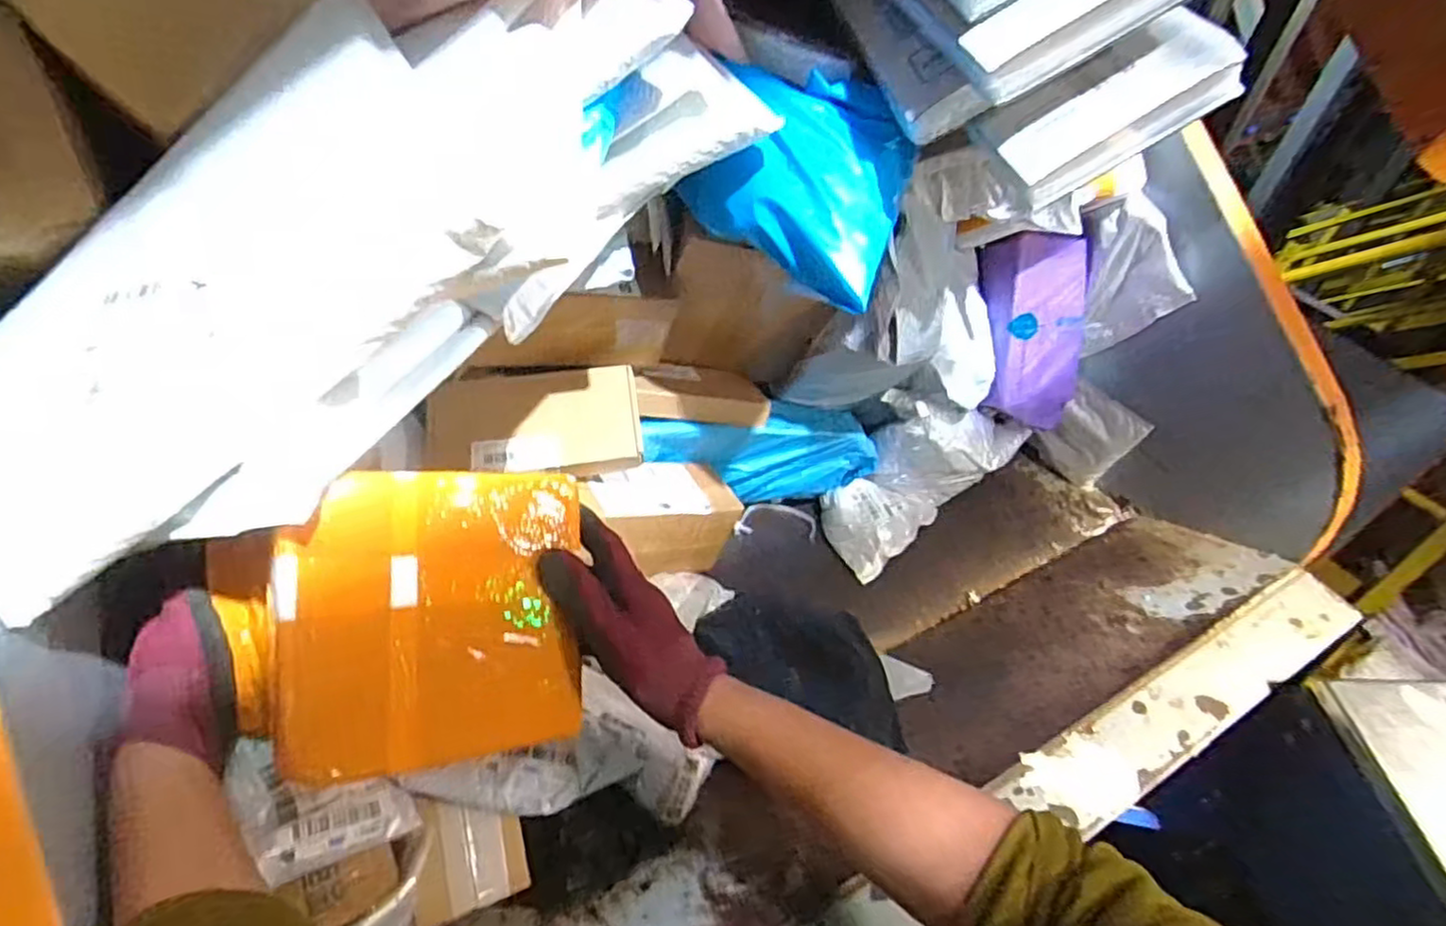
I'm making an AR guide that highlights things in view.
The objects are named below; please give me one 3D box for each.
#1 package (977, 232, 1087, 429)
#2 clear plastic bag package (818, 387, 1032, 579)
[{"bbox_3d":[0.370,-0.152,0.851,0.117,0.217,0.054,-1,5,-9],"label":"package"},{"bbox_3d":[0.237,0.003,0.870,0.240,0.153,0.116,-25,54,-26],"label":"clear plastic bag package"}]

